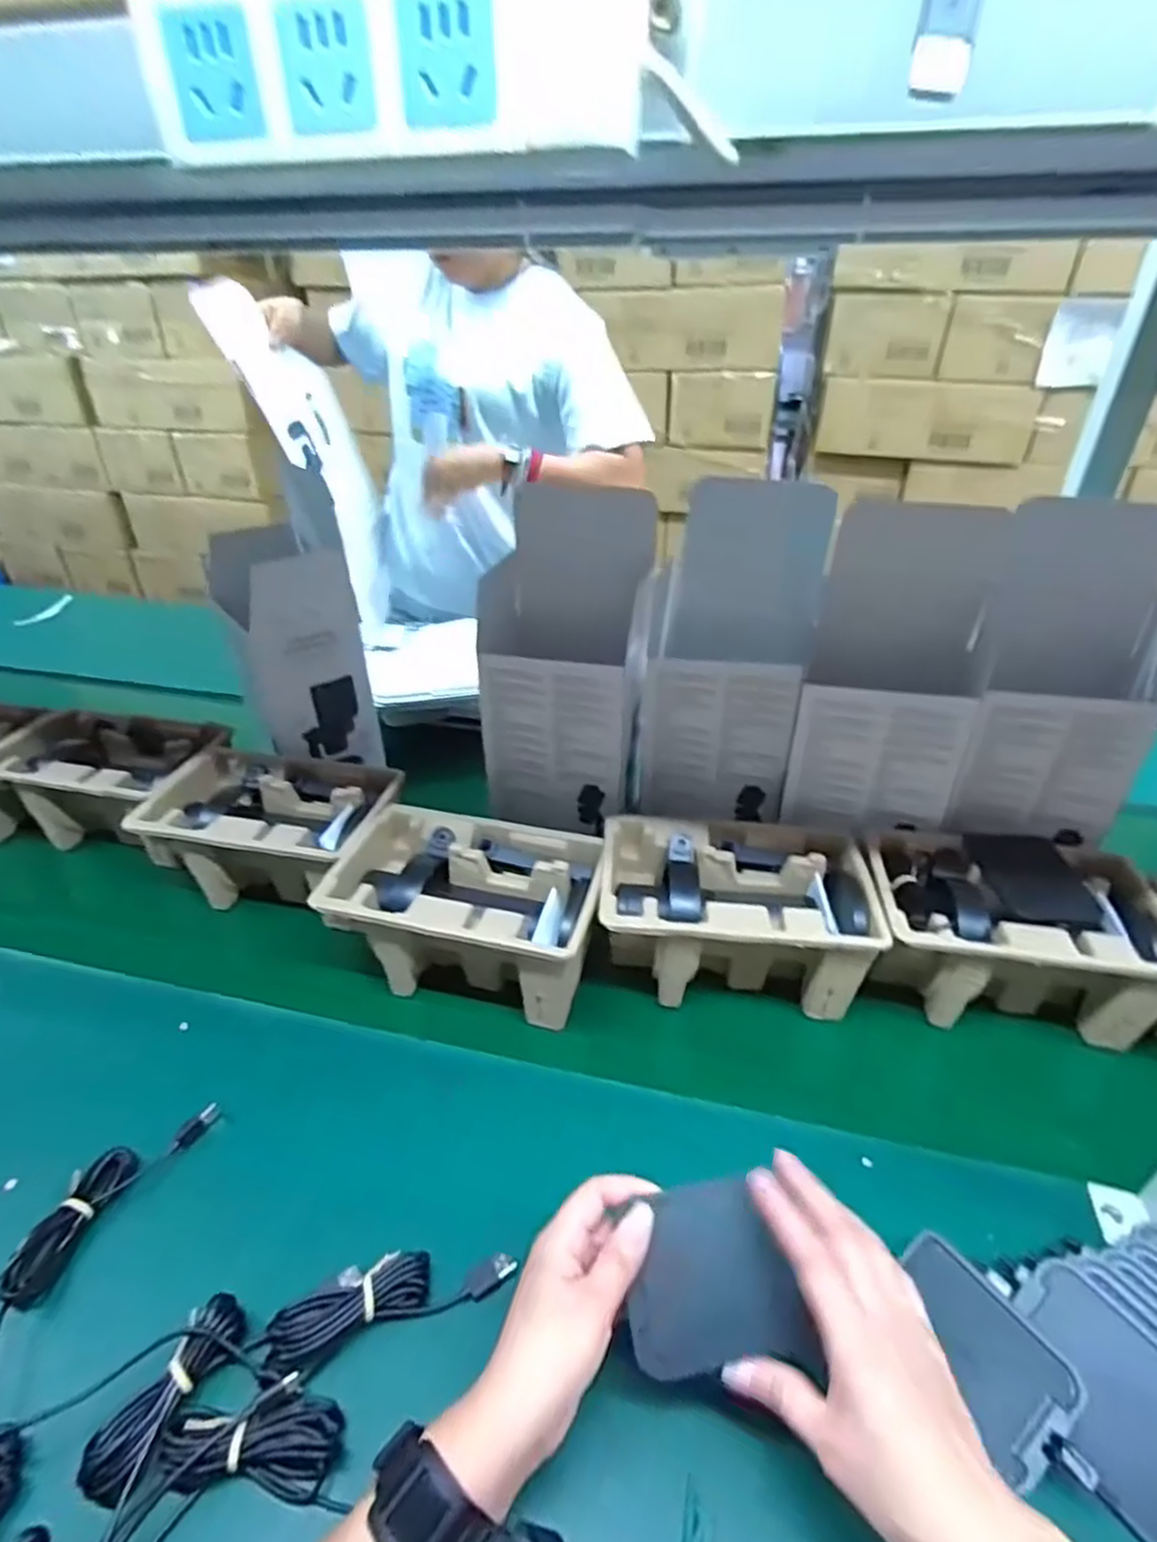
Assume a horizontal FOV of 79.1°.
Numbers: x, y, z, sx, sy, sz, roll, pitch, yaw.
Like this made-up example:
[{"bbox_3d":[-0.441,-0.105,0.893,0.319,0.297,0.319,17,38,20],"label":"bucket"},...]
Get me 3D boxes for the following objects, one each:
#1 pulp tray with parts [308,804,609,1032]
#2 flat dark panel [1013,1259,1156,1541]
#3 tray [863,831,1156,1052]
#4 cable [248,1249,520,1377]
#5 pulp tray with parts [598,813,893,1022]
[{"bbox_3d":[-0.094,0.126,0.624,0.227,0.101,0.146,8,32,14],"label":"pulp tray with parts"},{"bbox_3d":[0.283,0.332,0.375,0.078,0.011,0.098,-44,44,-8],"label":"flat dark panel"},{"bbox_3d":[0.362,0.142,0.600,0.220,0.107,0.142,4,31,8],"label":"tray"},{"bbox_3d":[-0.114,0.309,0.417,0.144,0.020,0.042,-12,32,-19],"label":"cable"},{"bbox_3d":[0.135,0.130,0.619,0.230,0.107,0.149,-2,31,-1],"label":"pulp tray with parts"}]

